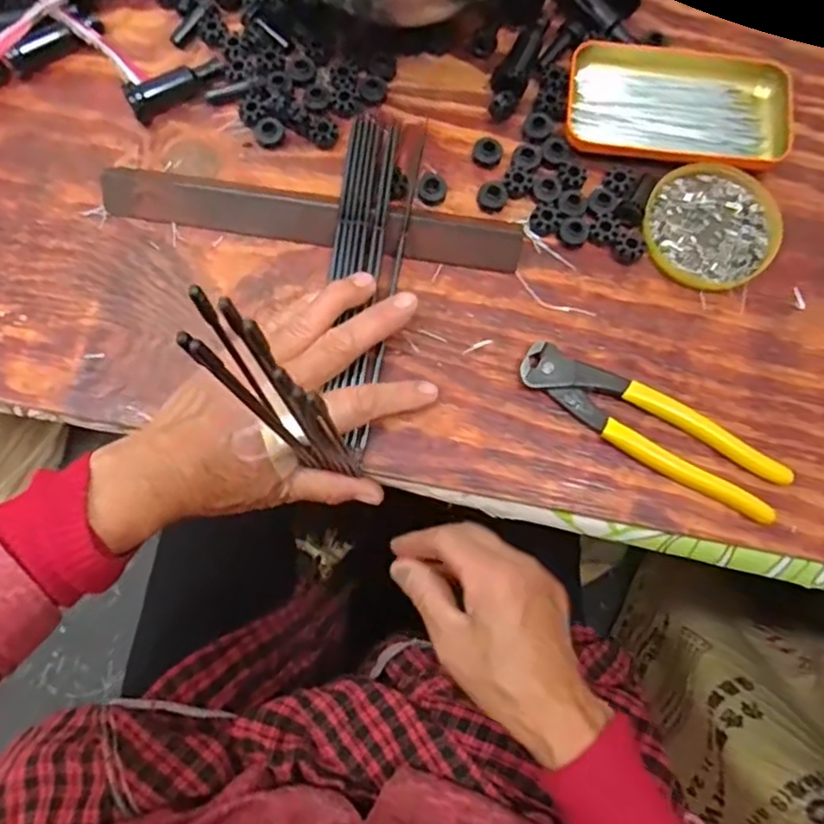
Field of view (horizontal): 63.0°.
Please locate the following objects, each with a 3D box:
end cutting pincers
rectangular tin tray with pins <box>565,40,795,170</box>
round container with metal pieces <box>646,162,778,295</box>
[{"bbox_3d":[0.139,0.009,0.393,0.161,0.015,0.037,30,78,8],"label":"end cutting pincers"},{"bbox_3d":[0.175,-0.203,0.440,0.141,0.016,0.079,8,76,2],"label":"rectangular tin tray with pins"},{"bbox_3d":[0.189,-0.118,0.426,0.080,0.010,0.080,0,75,0],"label":"round container with metal pieces"}]

